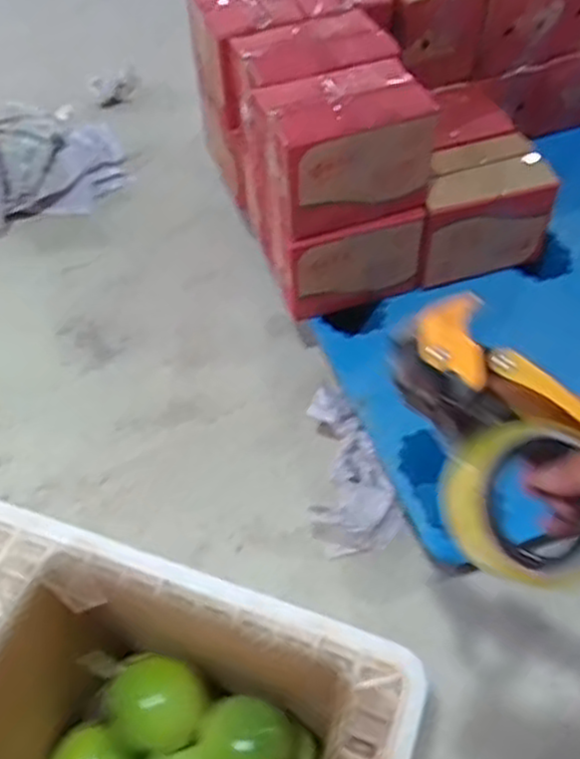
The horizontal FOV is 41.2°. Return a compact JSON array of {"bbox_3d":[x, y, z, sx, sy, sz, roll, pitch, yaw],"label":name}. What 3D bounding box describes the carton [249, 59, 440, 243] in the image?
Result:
[{"bbox_3d":[0.094,-0.410,1.343,0.278,0.234,0.203,-14,54,-9],"label":"carton"}]

